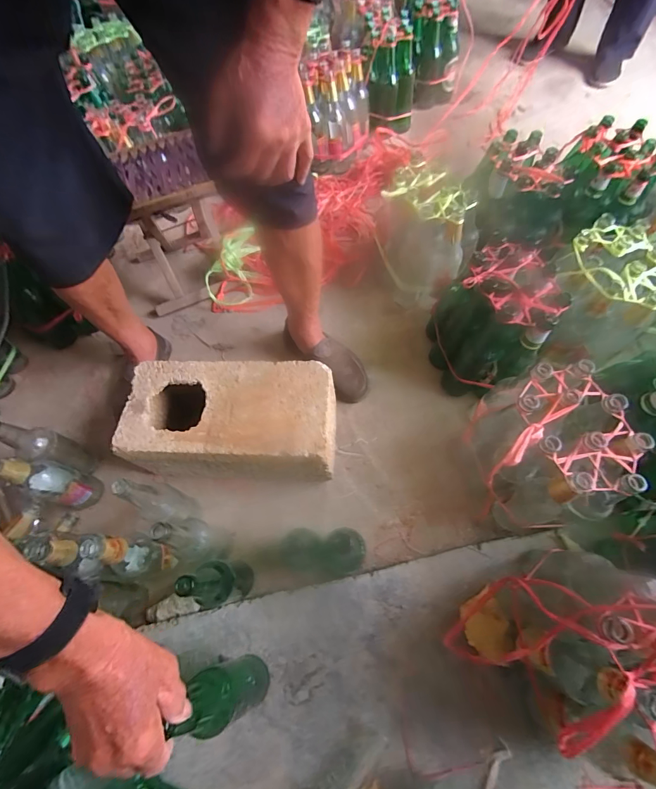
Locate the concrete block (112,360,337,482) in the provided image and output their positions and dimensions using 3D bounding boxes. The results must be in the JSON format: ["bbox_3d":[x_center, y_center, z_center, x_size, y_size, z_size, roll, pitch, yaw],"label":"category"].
[{"bbox_3d":[-0.185,0.061,0.754,0.376,0.195,0.185,1,63,4],"label":"concrete block"}]

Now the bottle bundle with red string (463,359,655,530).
[{"bbox_3d":[0.375,0.105,0.657,0.215,0.261,0.221,-1,63,3],"label":"bottle bundle with red string"}]

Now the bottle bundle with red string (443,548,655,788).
[{"bbox_3d":[0.372,0.363,0.514,0.264,0.267,0.249,-1,63,3],"label":"bottle bundle with red string"}]

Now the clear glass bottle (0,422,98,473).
[{"bbox_3d":[-0.542,0.100,0.700,0.061,0.271,0.059,19,66,12],"label":"clear glass bottle"}]

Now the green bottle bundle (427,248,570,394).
[{"bbox_3d":[0.321,-0.139,0.780,0.219,0.261,0.232,24,67,14],"label":"green bottle bundle"}]

